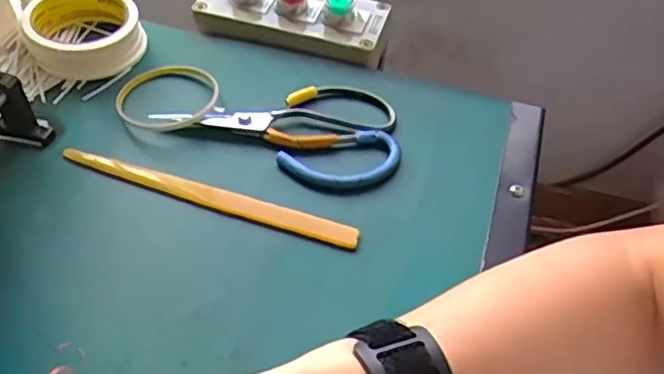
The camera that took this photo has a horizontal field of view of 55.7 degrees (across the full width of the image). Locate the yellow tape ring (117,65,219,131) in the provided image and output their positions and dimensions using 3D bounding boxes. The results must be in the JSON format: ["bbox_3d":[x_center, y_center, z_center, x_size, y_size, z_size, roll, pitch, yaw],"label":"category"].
[{"bbox_3d":[-0.134,-0.075,0.511,0.080,0.018,0.069,-8,51,-10],"label":"yellow tape ring"}]

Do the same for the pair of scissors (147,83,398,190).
[{"bbox_3d":[-0.035,-0.056,0.503,0.186,0.012,0.109,18,52,11],"label":"pair of scissors"}]

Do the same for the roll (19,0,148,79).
[{"bbox_3d":[-0.217,-0.138,0.548,0.095,0.036,0.095,2,50,-2],"label":"roll"}]

